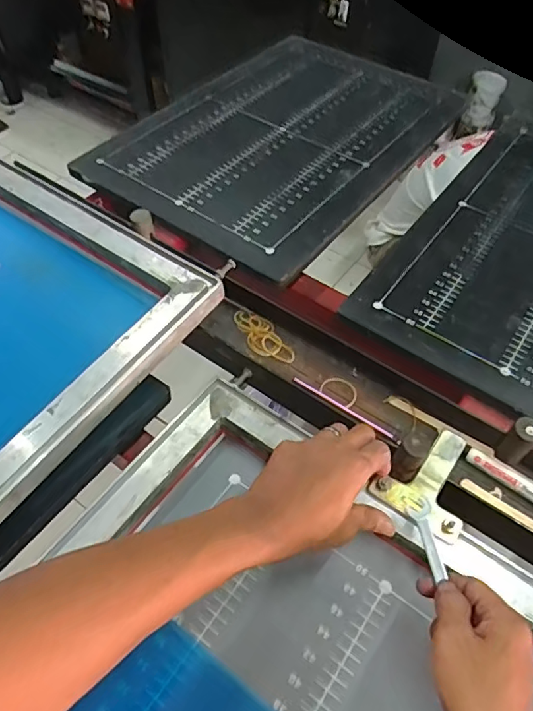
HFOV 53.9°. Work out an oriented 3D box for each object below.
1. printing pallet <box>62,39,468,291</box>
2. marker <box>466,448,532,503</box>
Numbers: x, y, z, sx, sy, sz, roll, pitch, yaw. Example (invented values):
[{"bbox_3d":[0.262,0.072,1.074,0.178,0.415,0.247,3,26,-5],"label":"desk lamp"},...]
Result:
[{"bbox_3d":[0.037,-0.371,0.858,0.395,0.015,0.587,31,57,20],"label":"printing pallet"},{"bbox_3d":[0.239,0.124,0.481,0.115,0.014,0.015,33,57,21],"label":"marker"}]

